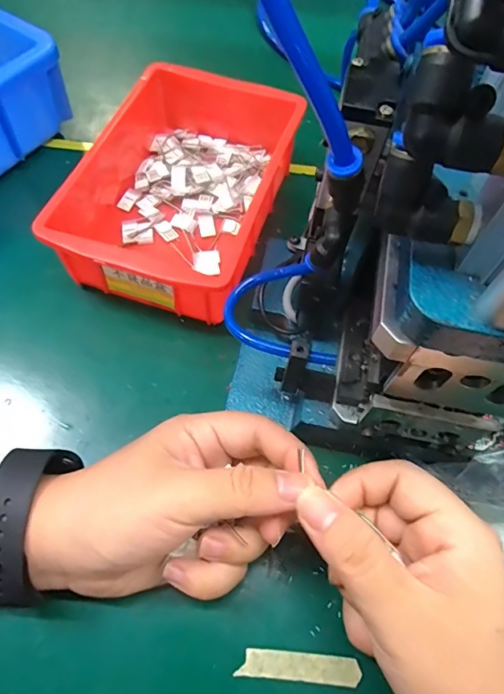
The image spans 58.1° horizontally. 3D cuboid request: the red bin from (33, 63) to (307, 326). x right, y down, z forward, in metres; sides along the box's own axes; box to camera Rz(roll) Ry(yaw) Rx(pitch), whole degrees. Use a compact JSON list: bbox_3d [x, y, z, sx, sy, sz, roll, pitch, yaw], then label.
[{"bbox_3d":[-0.043,-0.134,0.349,0.137,0.056,0.227,19,65,7],"label":"red bin"}]

